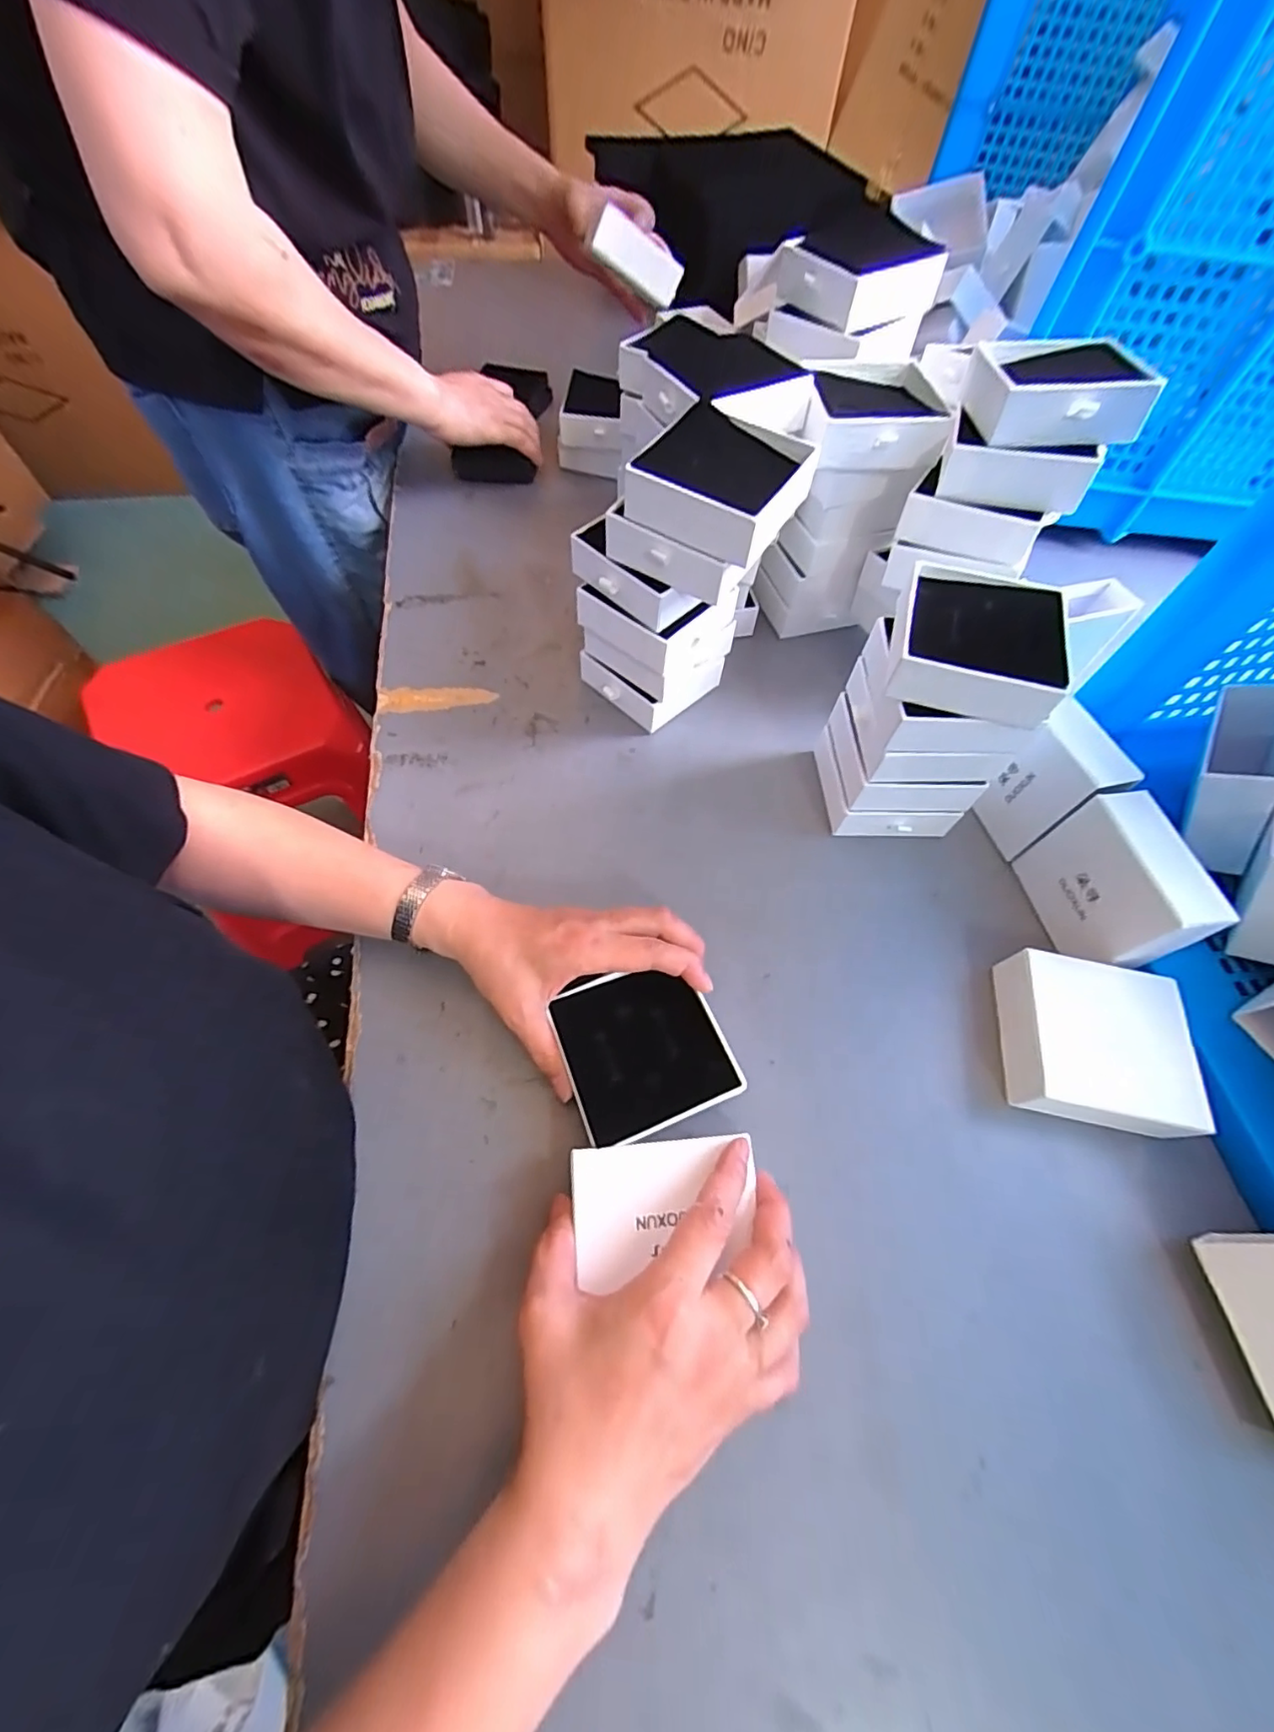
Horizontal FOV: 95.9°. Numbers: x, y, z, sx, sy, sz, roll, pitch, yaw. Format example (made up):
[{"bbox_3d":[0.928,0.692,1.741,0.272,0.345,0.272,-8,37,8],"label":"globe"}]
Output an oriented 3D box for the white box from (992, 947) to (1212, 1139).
[{"bbox_3d":[0.275,0.107,0.353,0.097,0.036,0.089,12,60,4],"label":"white box"}]

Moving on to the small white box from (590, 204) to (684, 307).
[{"bbox_3d":[0.003,-0.585,0.556,0.086,0.037,0.031,15,56,-24],"label":"small white box"}]

